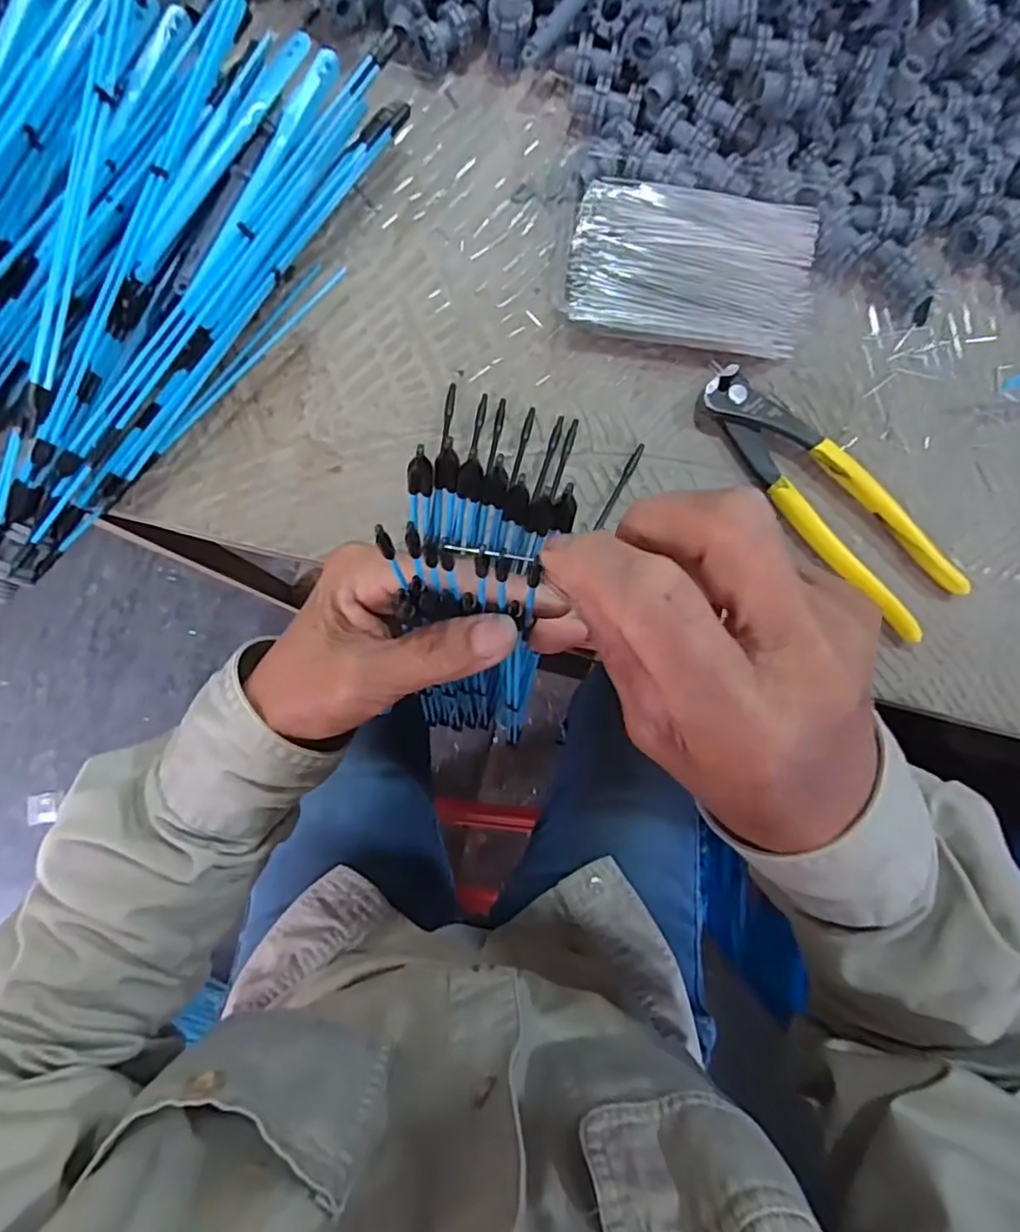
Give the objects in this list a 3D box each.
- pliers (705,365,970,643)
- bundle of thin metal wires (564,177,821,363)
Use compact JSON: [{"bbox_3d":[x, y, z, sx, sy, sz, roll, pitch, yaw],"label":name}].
[{"bbox_3d":[0.164,-0.064,0.331,0.047,0.016,0.163,-41,85,-6],"label":"pliers"},{"bbox_3d":[0.098,-0.190,0.348,0.127,0.018,0.077,8,82,0],"label":"bundle of thin metal wires"}]

